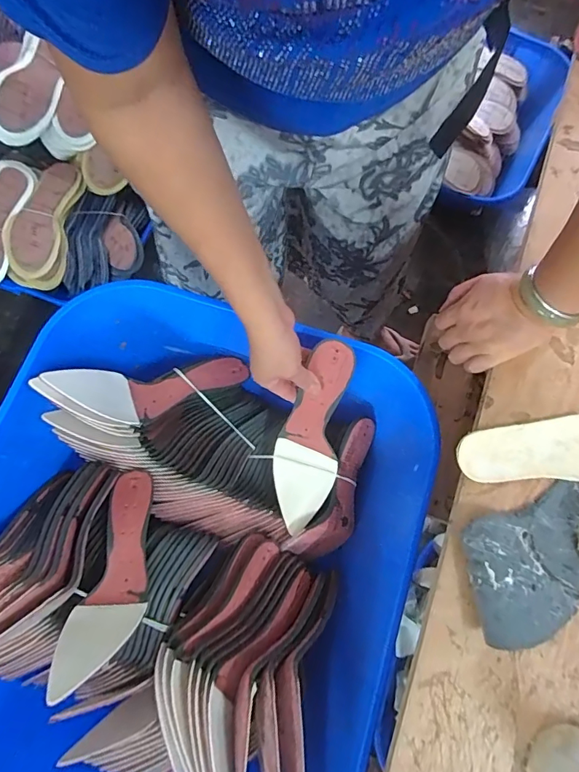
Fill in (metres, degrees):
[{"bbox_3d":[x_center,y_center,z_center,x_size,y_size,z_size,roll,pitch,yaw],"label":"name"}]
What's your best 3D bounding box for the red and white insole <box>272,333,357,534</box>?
[{"bbox_3d":[0.029,0.061,0.574,0.084,0.063,0.242,14,112,4],"label":"red and white insole"}]

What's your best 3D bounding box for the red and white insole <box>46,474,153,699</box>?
[{"bbox_3d":[-0.206,0.221,0.541,0.076,0.052,0.245,5,54,1],"label":"red and white insole"}]

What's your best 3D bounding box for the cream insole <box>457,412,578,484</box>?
[{"bbox_3d":[0.256,0.060,0.442,0.180,0.010,0.065,1,73,0],"label":"cream insole"}]

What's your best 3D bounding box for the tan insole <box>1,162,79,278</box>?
[{"bbox_3d":[-0.541,-0.370,0.992,0.111,0.041,0.268,10,73,2],"label":"tan insole"}]

